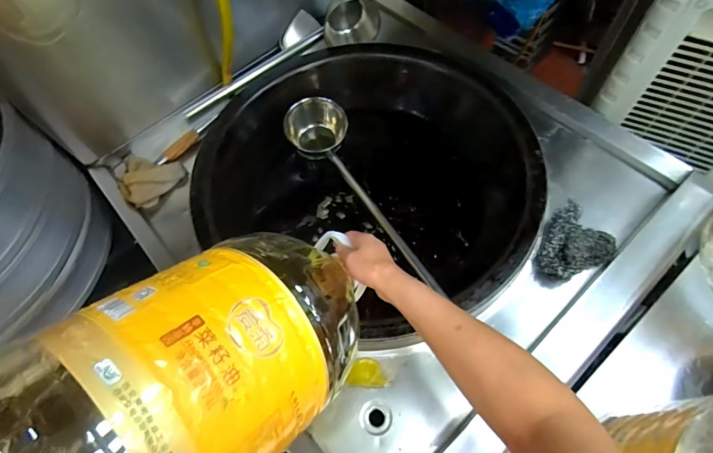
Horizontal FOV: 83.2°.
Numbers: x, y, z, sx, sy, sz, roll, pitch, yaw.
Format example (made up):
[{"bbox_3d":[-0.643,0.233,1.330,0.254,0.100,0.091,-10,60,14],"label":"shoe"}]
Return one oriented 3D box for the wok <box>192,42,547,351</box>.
[{"bbox_3d":[0.011,-0.118,0.922,0.700,0.265,0.738,-2,62,3],"label":"wok"}]

